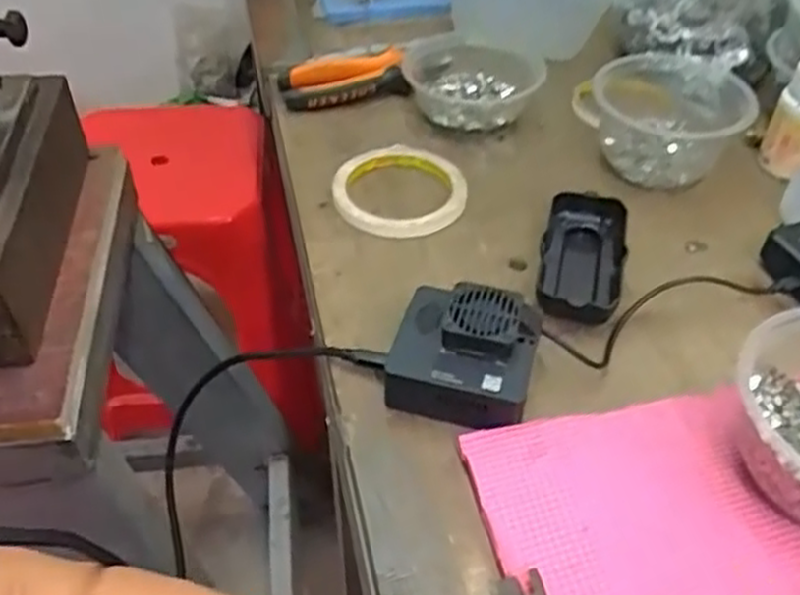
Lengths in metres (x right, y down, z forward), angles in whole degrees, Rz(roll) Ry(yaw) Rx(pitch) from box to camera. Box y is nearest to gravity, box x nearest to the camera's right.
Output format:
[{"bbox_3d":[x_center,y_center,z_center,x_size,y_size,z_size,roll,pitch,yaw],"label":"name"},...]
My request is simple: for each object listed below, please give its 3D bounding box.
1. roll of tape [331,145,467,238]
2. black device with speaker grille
[{"bbox_3d":[0.001,-0.082,0.572,0.095,0.016,0.099,2,45,0],"label":"roll of tape"},{"bbox_3d":[0.036,0.031,0.433,0.081,0.045,0.072,13,46,13],"label":"black device with speaker grille"}]

